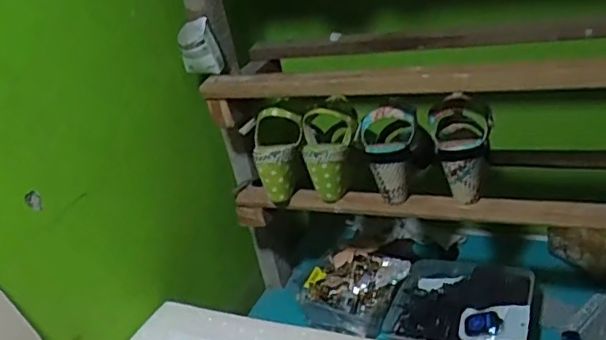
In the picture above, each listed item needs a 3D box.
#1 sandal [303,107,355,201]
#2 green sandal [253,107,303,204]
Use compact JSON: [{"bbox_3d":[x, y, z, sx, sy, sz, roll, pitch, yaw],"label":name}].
[{"bbox_3d":[0.042,-0.025,0.897,0.079,0.128,0.068,-8,26,7],"label":"sandal"},{"bbox_3d":[-0.043,-0.022,0.917,0.074,0.140,0.055,0,1,14],"label":"green sandal"}]

